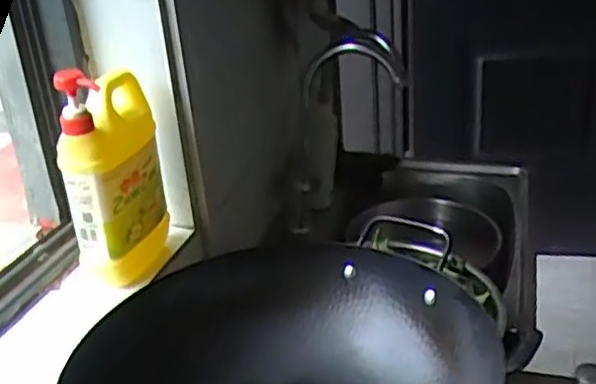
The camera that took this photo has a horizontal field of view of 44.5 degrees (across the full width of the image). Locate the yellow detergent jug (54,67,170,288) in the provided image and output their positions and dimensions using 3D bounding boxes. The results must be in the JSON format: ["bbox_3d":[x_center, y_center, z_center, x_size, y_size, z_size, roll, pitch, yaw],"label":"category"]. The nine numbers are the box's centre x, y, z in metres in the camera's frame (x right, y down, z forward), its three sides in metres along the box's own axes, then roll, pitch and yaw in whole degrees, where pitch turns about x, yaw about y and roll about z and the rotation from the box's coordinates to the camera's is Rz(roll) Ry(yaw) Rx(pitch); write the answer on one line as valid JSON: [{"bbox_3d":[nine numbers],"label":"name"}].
[{"bbox_3d":[-0.203,-0.016,0.827,0.062,0.255,0.147,3,26,16],"label":"yellow detergent jug"}]

